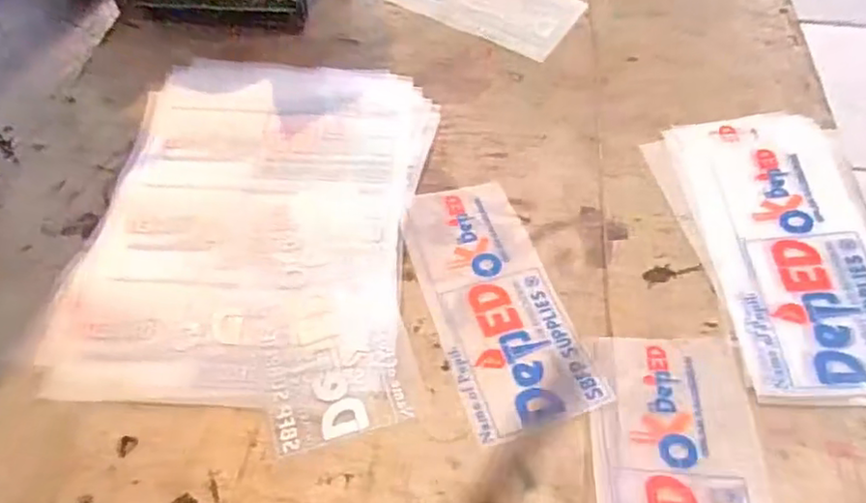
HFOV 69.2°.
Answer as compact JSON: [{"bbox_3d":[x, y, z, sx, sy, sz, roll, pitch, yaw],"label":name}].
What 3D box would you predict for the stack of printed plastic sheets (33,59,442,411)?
[{"bbox_3d":[-0.154,-0.045,0.565,0.276,0.015,0.379,1,55,5],"label":"stack of printed plastic sheets"}]

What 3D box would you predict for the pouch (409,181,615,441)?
[{"bbox_3d":[0.049,0.033,0.507,0.102,0.008,0.228,-16,55,-7],"label":"pouch"}]

